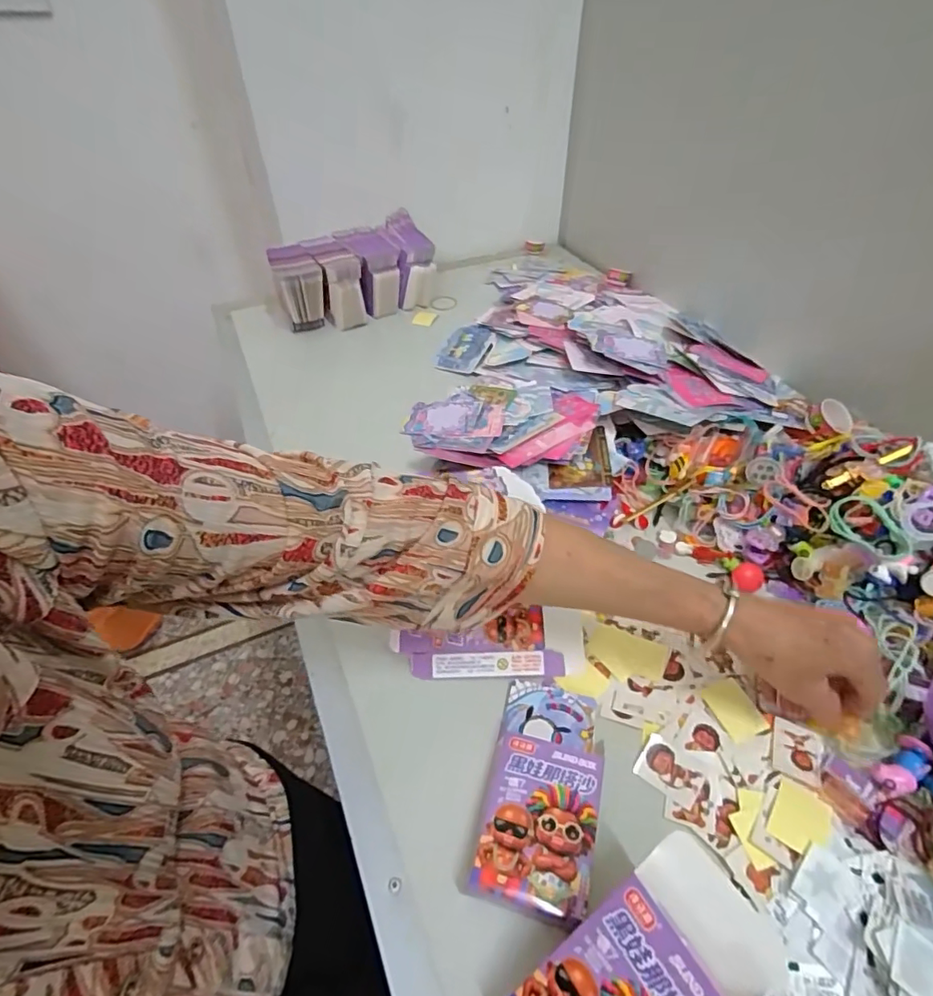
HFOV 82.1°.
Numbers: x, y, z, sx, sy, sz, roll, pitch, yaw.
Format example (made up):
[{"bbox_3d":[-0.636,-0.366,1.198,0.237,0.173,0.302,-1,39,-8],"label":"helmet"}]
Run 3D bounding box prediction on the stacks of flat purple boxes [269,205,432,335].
[{"bbox_3d":[-0.167,-0.333,0.815,0.245,0.101,0.131,-25,50,-21],"label":"stacks of flat purple boxes"}]

